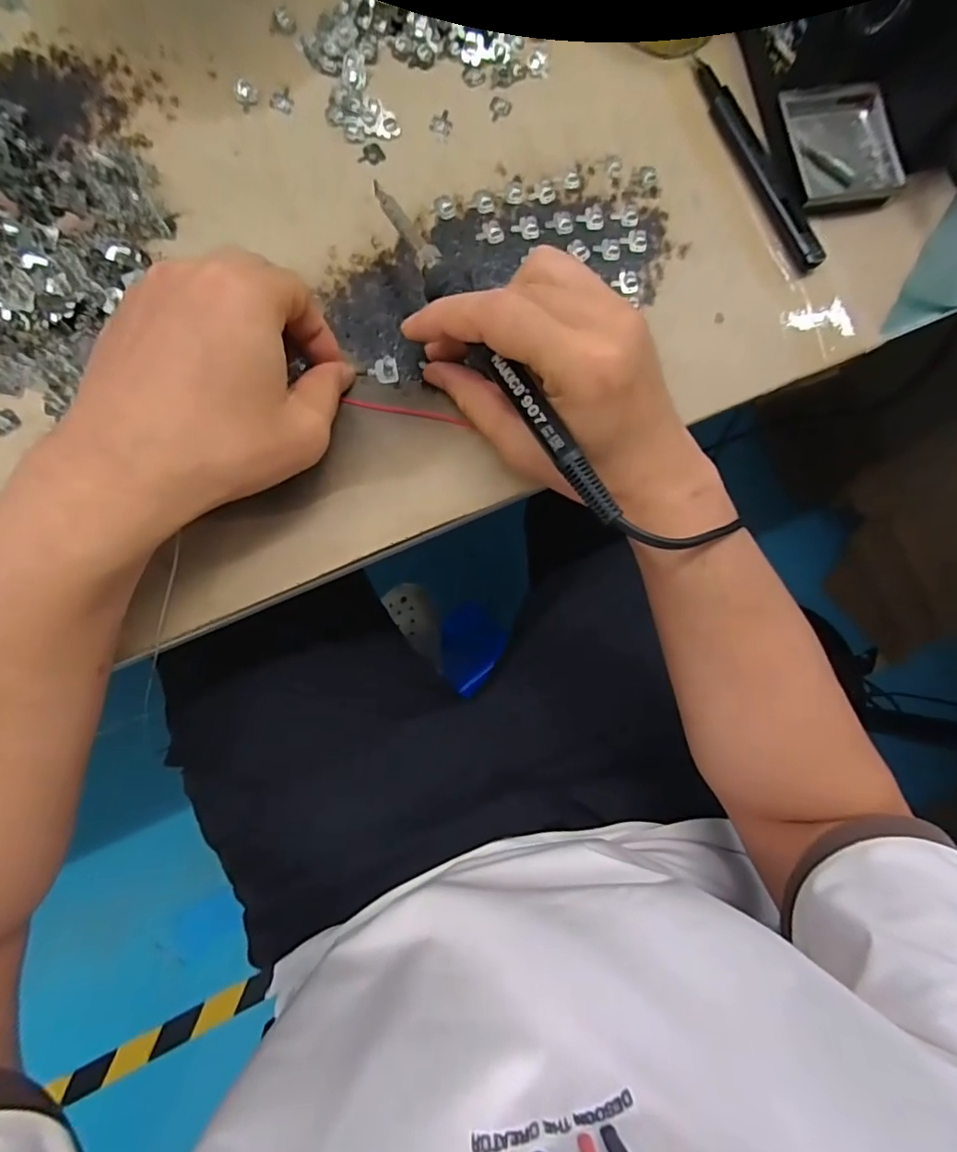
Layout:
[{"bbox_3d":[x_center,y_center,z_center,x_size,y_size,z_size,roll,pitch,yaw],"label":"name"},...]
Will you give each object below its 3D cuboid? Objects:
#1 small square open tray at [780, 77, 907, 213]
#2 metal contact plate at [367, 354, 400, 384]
[{"bbox_3d":[0.216,-0.258,0.323,0.070,0.011,0.070,-15,88,-9],"label":"small square open tray"},{"bbox_3d":[-0.051,-0.110,0.285,0.015,0.007,0.014,1,85,-8],"label":"metal contact plate"}]

